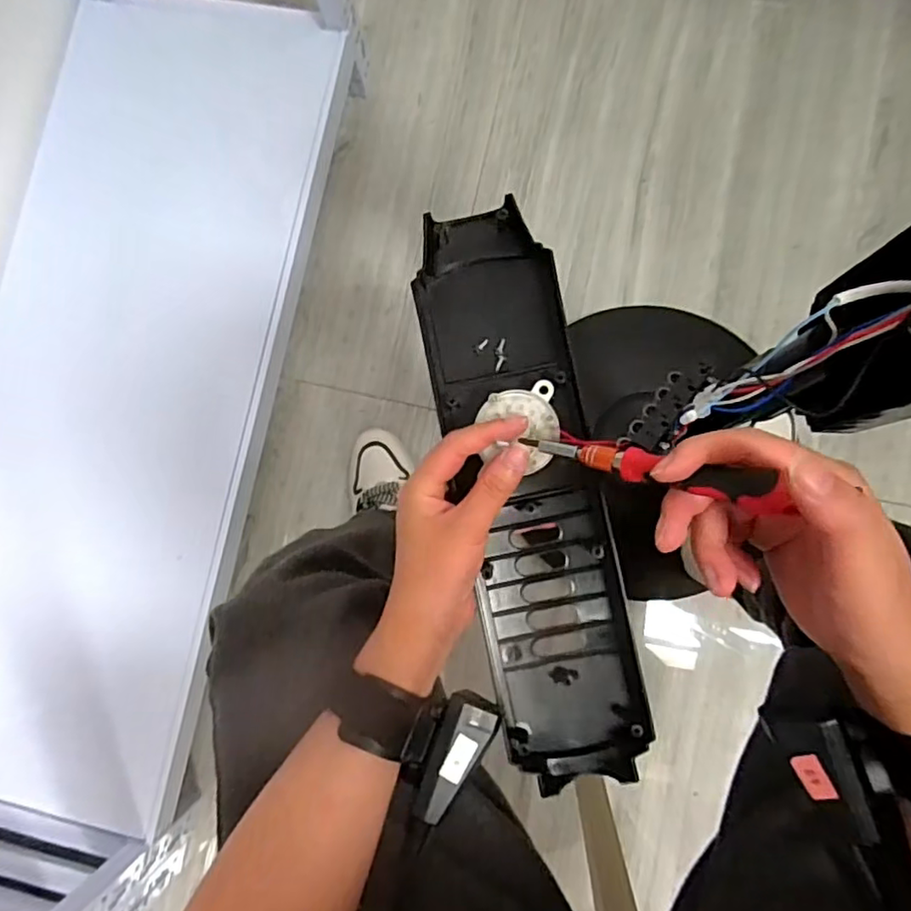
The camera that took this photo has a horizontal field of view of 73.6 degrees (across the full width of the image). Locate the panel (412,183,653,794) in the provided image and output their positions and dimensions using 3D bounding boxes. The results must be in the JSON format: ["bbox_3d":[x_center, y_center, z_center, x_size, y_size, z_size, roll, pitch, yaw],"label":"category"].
[{"bbox_3d":[0.046,0.023,0.382,0.091,0.040,0.352,-12,88,3],"label":"panel"}]

